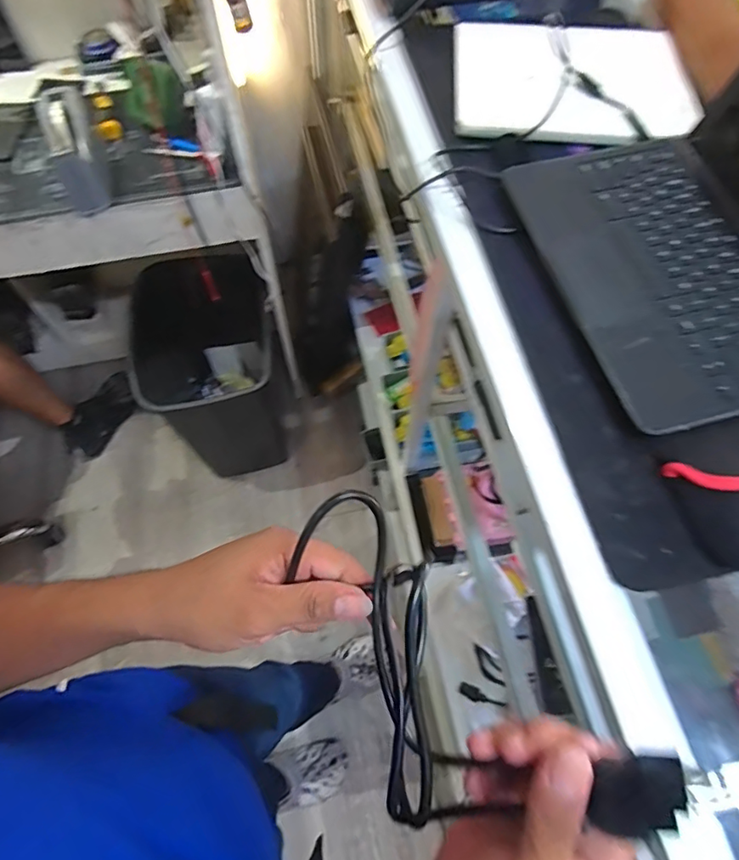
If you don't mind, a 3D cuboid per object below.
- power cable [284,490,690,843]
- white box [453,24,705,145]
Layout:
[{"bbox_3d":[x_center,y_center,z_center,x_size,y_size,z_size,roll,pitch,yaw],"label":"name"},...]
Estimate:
[{"bbox_3d":[0.030,0.137,0.275,0.225,0.070,0.107,41,71,17],"label":"power cable"},{"bbox_3d":[0.227,-0.387,0.569,0.260,0.013,0.204,3,65,2],"label":"white box"}]

